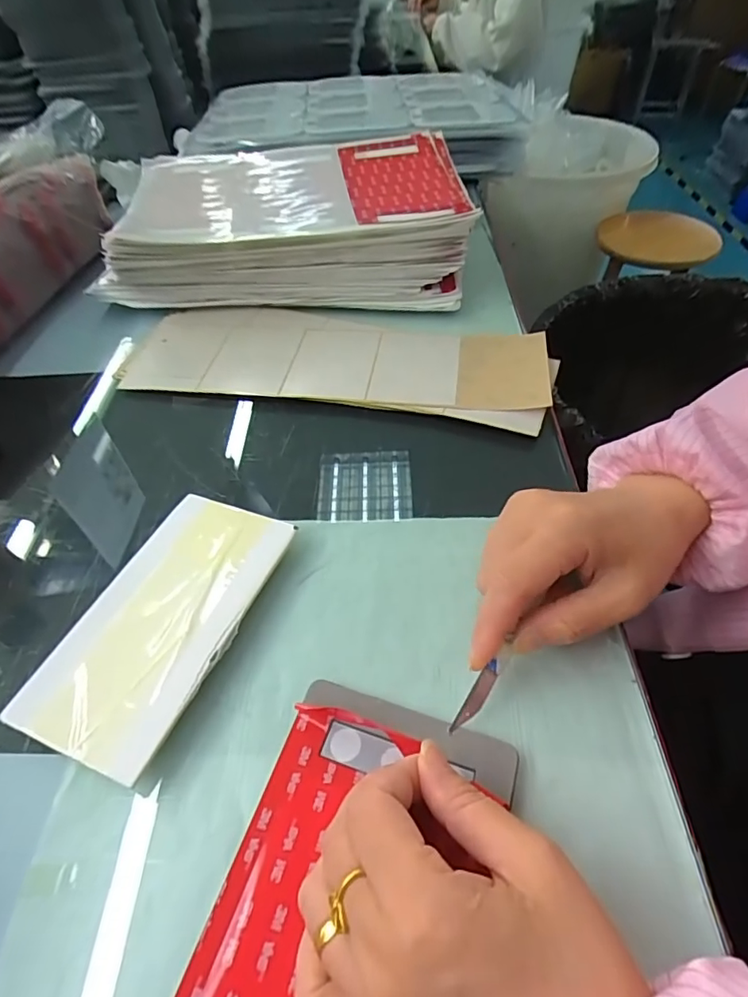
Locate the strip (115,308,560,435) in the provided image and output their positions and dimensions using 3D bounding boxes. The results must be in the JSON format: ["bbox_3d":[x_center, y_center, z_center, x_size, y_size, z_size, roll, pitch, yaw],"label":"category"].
[{"bbox_3d":[-0.036,-0.115,0.425,0.346,0.012,0.113,8,51,10],"label":"strip"}]

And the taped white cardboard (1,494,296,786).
[{"bbox_3d":[-0.112,0.063,0.280,0.083,0.016,0.146,15,53,15],"label":"taped white cardboard"}]

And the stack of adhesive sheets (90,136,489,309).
[{"bbox_3d":[-0.081,-0.281,0.525,0.338,0.072,0.245,-1,50,2],"label":"stack of adhesive sheets"}]

